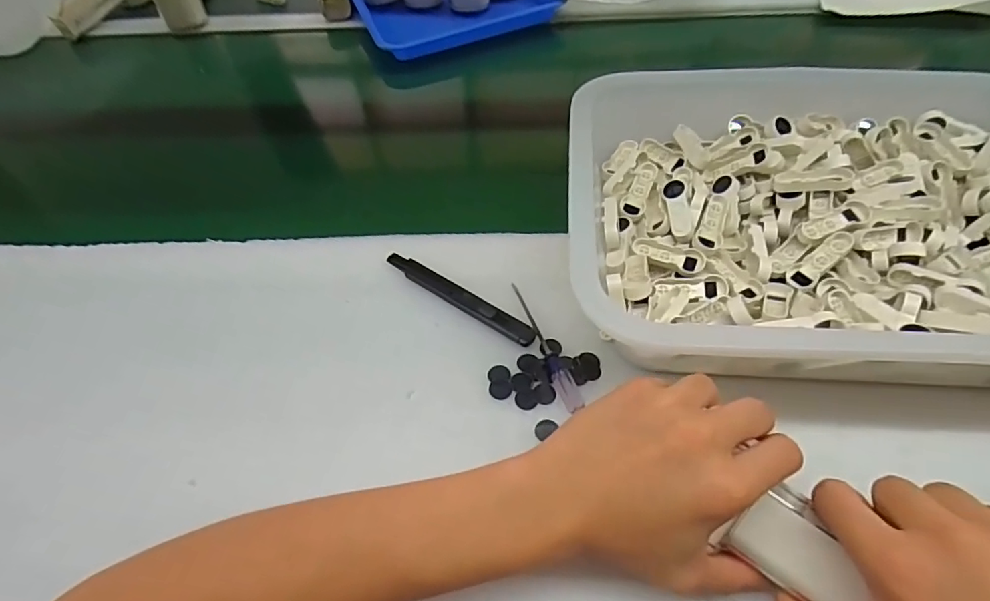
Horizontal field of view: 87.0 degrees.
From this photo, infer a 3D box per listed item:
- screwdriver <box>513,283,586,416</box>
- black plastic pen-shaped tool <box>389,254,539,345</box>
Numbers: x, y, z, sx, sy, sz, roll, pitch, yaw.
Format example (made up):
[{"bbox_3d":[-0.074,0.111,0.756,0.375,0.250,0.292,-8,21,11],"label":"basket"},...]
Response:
[{"bbox_3d":[0.032,0.029,0.362,0.012,0.009,0.110,-20,54,-12],"label":"screwdriver"},{"bbox_3d":[-0.029,-0.002,0.390,0.136,0.009,0.017,30,59,24],"label":"black plastic pen-shaped tool"}]

